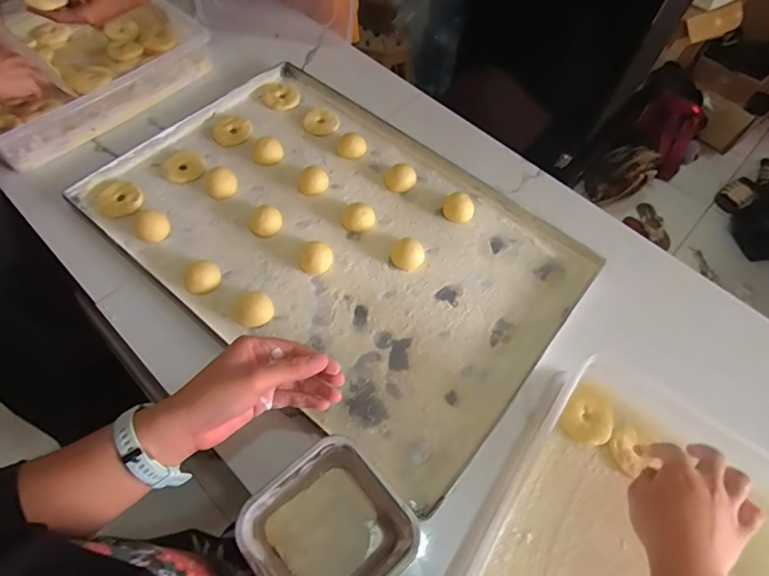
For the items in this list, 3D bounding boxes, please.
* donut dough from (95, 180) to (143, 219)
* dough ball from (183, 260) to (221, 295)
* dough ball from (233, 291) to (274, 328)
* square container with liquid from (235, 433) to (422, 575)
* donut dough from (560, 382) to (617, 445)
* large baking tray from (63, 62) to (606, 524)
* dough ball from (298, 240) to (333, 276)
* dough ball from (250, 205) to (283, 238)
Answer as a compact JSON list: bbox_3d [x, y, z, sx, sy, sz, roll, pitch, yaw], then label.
[{"bbox_3d":[-0.365,-0.123,0.619,0.063,0.014,0.055,4,62,-1],"label":"donut dough"},{"bbox_3d":[-0.226,-0.013,0.558,0.043,0.030,0.035,-27,67,-17],"label":"dough ball"},{"bbox_3d":[-0.158,0.027,0.542,0.043,0.031,0.046,2,62,-3],"label":"dough ball"},{"bbox_3d":[-0.047,0.214,0.400,0.116,0.097,0.114,-38,70,-21],"label":"square container with liquid"},{"bbox_3d":[0.230,0.142,0.507,0.053,0.012,0.069,31,64,12],"label":"donut dough"},{"bbox_3d":[-0.063,-0.084,0.608,0.608,0.026,0.409,37,66,15],"label":"large baking tray"},{"bbox_3d":[-0.089,-0.039,0.584,0.043,0.033,0.038,-9,63,-8],"label":"dough ball"},{"bbox_3d":[-0.160,-0.089,0.606,0.045,0.030,0.039,-4,62,-6],"label":"dough ball"}]

